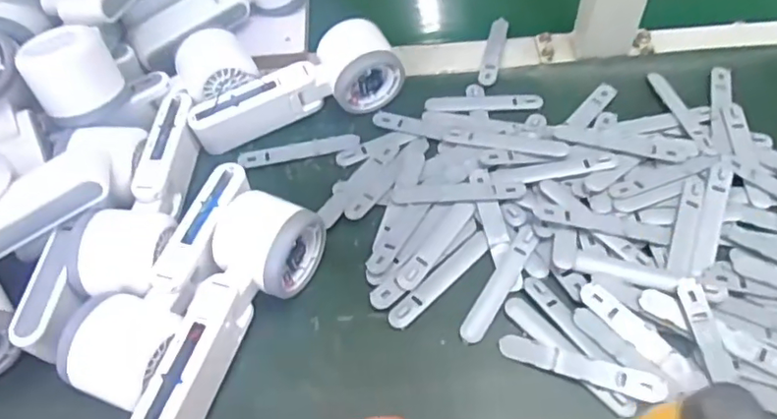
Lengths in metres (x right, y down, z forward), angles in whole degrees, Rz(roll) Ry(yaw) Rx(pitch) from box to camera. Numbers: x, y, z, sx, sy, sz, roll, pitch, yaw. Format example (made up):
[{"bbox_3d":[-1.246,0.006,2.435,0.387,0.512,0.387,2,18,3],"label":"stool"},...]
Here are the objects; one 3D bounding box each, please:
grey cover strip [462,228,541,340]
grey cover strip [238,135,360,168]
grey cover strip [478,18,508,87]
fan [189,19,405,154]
[{"bbox_3d":[0.074,0.048,0.389,0.016,0.004,0.089,27,67,25],"label":"grey cover strip"},{"bbox_3d":[-0.070,-0.046,0.471,0.095,0.005,0.019,-11,55,-5],"label":"grey cover strip"},{"bbox_3d":[0.093,-0.142,0.521,0.016,0.008,0.087,11,56,10],"label":"grey cover strip"},{"bbox_3d":[-0.074,-0.096,0.469,0.168,0.047,0.059,-23,57,-13],"label":"fan"}]

